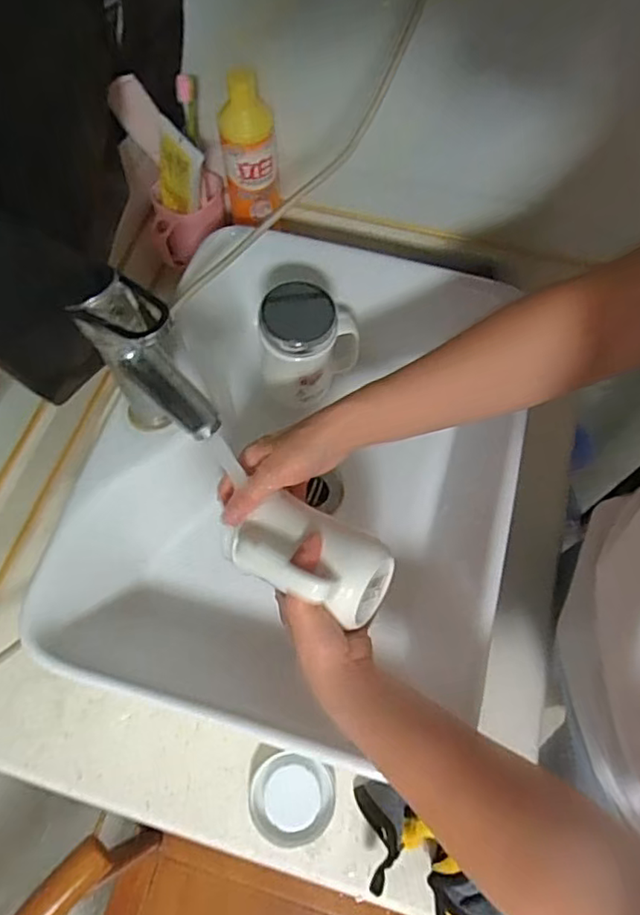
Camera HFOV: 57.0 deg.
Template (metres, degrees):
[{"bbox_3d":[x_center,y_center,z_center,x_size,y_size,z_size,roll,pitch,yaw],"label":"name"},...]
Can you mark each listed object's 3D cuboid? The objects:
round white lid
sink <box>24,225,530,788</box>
[{"bbox_3d":[-0.025,0.305,0.530,0.074,0.019,0.072,0,65,0],"label":"round white lid"},{"bbox_3d":[-0.008,0.012,0.597,0.369,0.138,0.478,12,65,6],"label":"sink"}]

